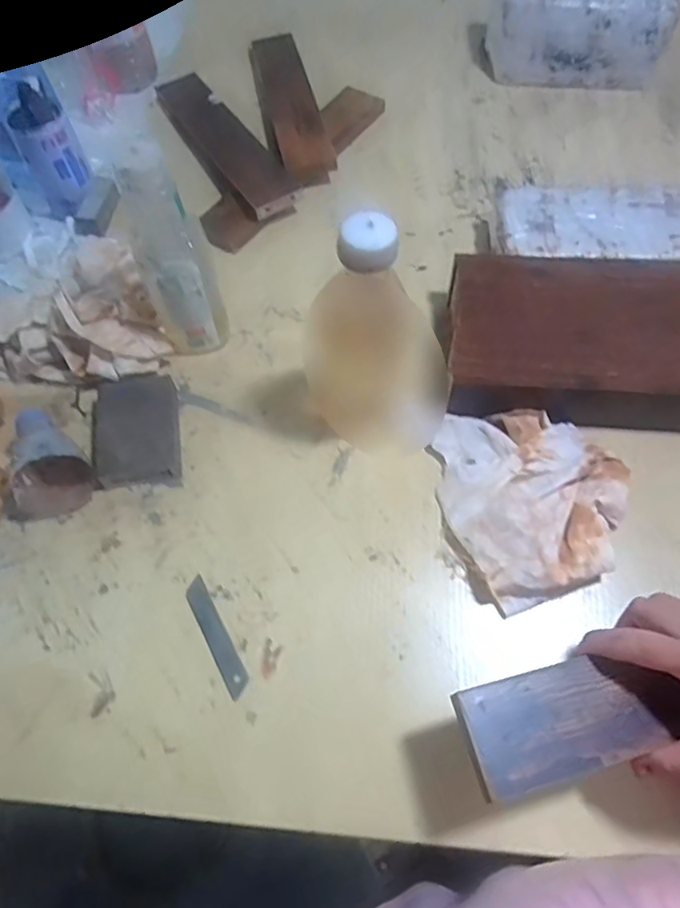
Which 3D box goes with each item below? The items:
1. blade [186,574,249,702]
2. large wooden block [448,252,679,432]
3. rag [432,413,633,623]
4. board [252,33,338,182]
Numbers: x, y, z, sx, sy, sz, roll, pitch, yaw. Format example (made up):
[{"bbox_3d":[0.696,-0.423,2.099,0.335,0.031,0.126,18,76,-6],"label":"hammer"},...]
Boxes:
[{"bbox_3d":[-0.098,0.143,0.462,0.018,0.004,0.097,-28,64,-12],"label":"blade"},{"bbox_3d":[0.260,-0.105,0.543,0.308,0.070,0.166,5,62,5],"label":"large wooden block"},{"bbox_3d":[0.161,0.032,0.486,0.141,0.044,0.166,-15,62,-6],"label":"rag"},{"bbox_3d":[-0.063,-0.454,0.741,0.060,0.021,0.298,-12,63,-4],"label":"board"}]

